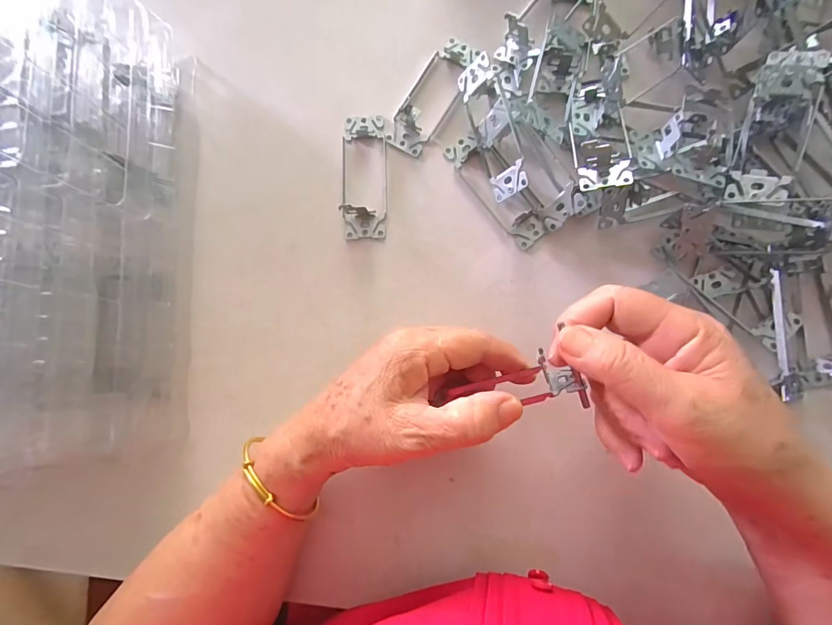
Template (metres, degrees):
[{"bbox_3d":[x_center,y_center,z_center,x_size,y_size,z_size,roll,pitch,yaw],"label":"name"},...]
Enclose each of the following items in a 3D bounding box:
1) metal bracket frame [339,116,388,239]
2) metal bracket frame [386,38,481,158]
[{"bbox_3d":[-0.043,-0.114,0.329,0.037,0.020,0.104,-1,84,5],"label":"metal bracket frame"},{"bbox_3d":[0.013,-0.181,0.333,0.037,0.017,0.104,30,87,8],"label":"metal bracket frame"}]

